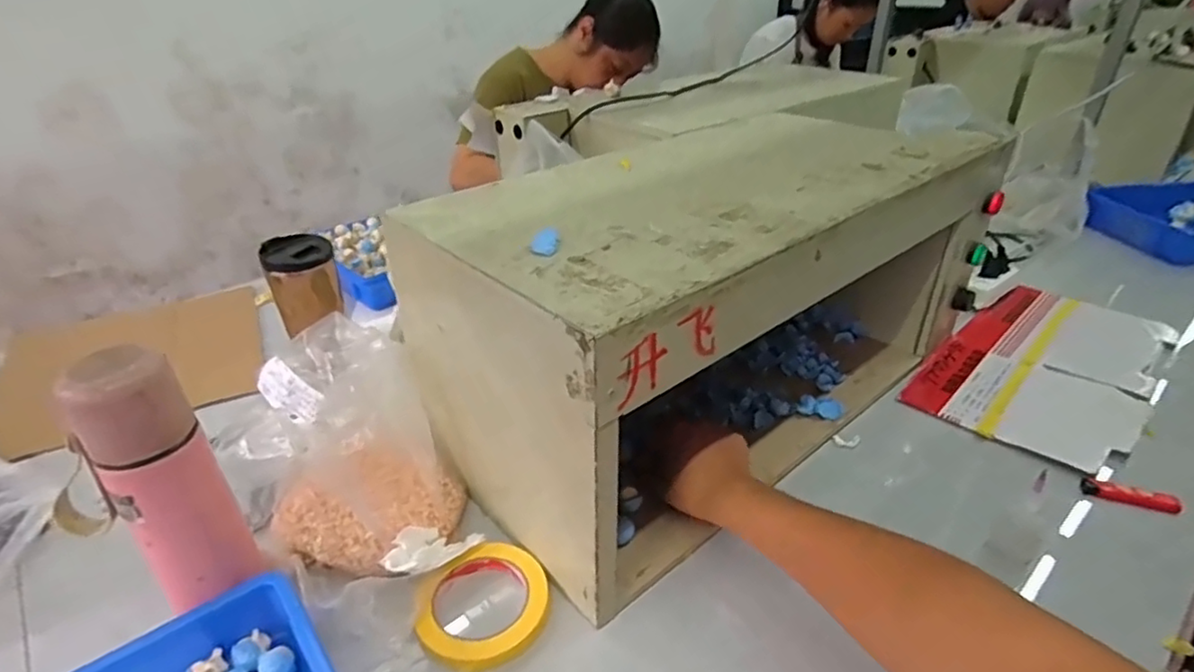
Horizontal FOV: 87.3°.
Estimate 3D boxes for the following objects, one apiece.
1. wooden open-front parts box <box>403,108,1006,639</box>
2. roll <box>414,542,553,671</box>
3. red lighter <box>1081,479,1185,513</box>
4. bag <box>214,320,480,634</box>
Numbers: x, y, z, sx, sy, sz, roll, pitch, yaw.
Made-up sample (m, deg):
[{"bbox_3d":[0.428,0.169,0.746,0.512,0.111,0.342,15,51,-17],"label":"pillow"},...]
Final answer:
[{"bbox_3d":[0.131,-0.044,0.692,0.601,0.277,0.291,-26,40,-35],"label":"wooden open-front parts box"},{"bbox_3d":[-0.092,0.224,0.522,0.110,0.020,0.096,-27,41,-36],"label":"roll"},{"bbox_3d":[0.531,0.158,0.622,0.084,0.019,0.015,12,34,19],"label":"red lighter"},{"bbox_3d":[-0.233,0.112,0.584,0.176,0.128,0.312,-26,40,-35],"label":"bag"}]

